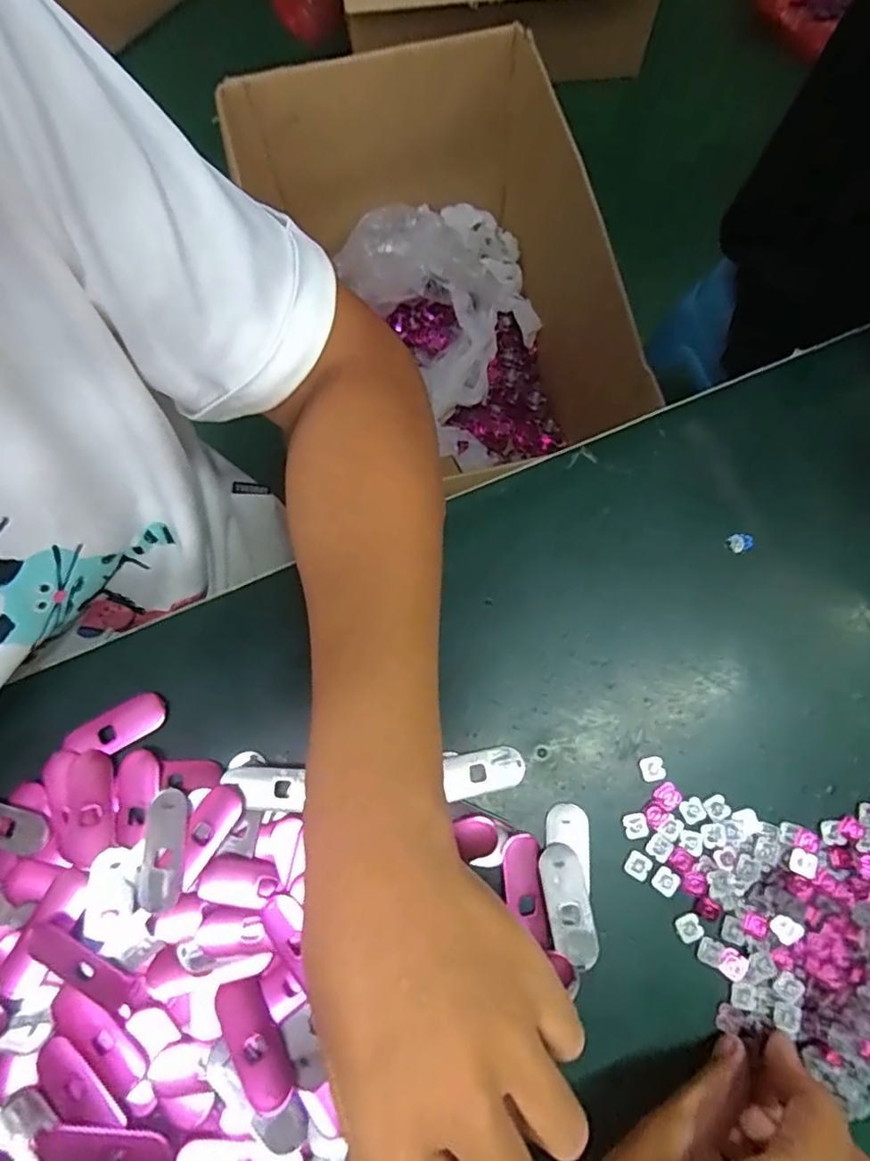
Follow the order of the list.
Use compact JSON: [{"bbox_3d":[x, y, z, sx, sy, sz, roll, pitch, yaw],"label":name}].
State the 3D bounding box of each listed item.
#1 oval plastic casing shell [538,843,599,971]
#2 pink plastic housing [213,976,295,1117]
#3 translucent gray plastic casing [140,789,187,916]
[{"bbox_3d":[0.058,0.142,0.259,0.020,0.004,0.048,-12,76,-1],"label":"oval plastic casing shell"},{"bbox_3d":[-0.074,0.188,0.243,0.018,0.007,0.048,-37,64,-8],"label":"pink plastic housing"},{"bbox_3d":[-0.119,0.119,0.263,0.018,0.008,0.048,-3,76,1],"label":"translucent gray plastic casing"}]

